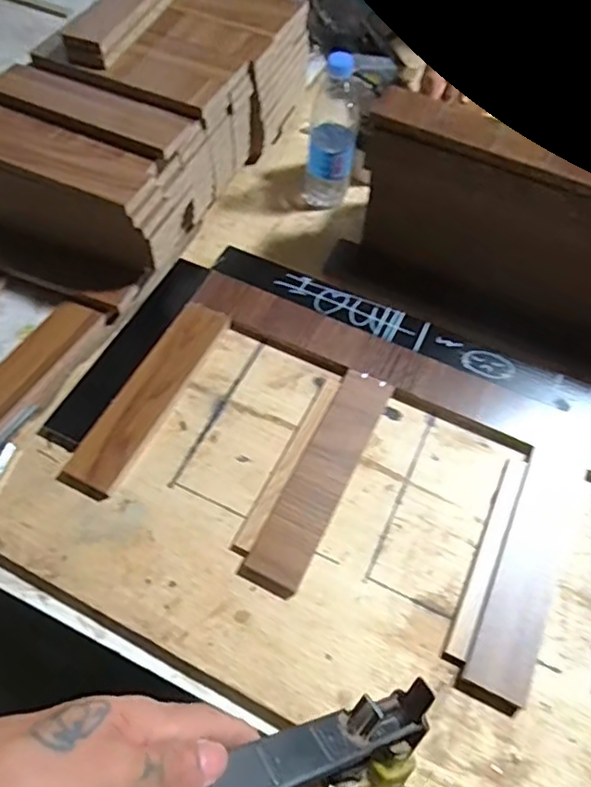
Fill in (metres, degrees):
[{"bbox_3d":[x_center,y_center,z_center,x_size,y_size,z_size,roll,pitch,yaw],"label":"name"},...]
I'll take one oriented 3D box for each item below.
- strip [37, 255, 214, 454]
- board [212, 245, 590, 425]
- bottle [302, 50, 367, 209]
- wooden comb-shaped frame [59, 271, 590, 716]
[{"bbox_3d":[-0.203,-0.058,0.734,0.056,0.018,0.300,24,61,13],"label":"strip"},{"bbox_3d":[0.235,-0.041,0.728,0.741,0.011,0.069,25,62,13],"label":"board"},{"bbox_3d":[0.053,-0.358,0.813,0.071,0.208,0.069,5,59,1],"label":"bottle"},{"bbox_3d":[0.151,0.110,0.641,0.742,0.025,0.332,23,60,12],"label":"wooden comb-shaped frame"}]

